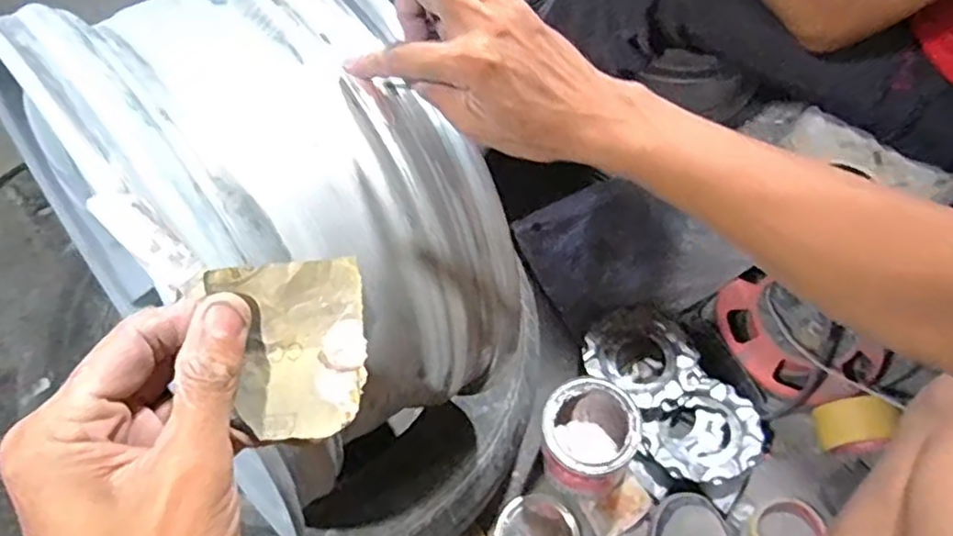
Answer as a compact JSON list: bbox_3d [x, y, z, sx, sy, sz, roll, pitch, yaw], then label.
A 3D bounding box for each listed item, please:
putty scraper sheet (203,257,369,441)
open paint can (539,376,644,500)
[{"bbox_3d":[-0.067,0.031,0.244,0.051,0.022,0.063,-7,62,-6],"label":"putty scraper sheet"},{"bbox_3d":[0.129,0.202,0.785,0.107,0.140,0.104,1,61,-2],"label":"open paint can"}]

